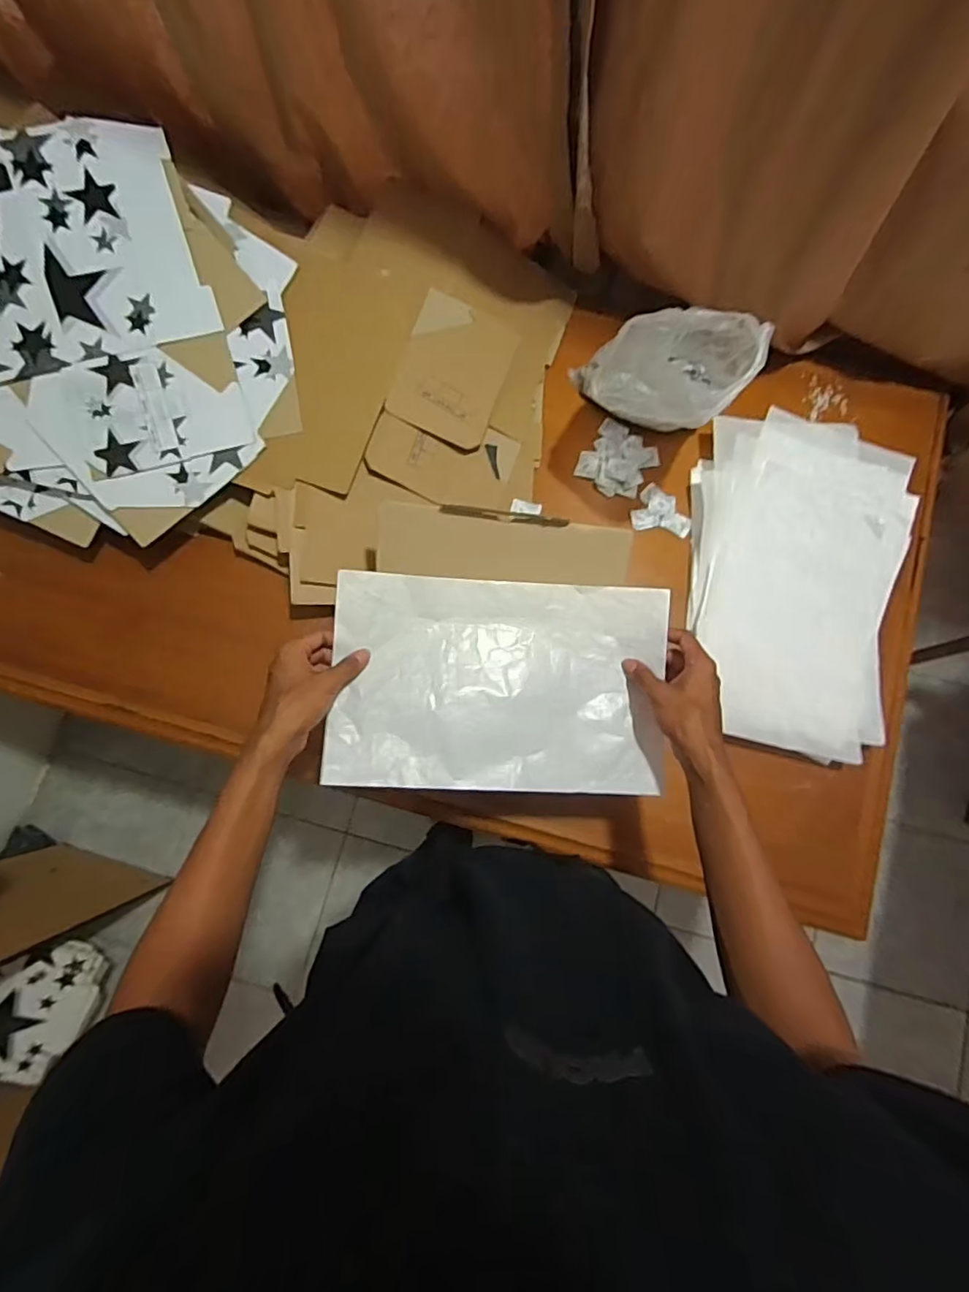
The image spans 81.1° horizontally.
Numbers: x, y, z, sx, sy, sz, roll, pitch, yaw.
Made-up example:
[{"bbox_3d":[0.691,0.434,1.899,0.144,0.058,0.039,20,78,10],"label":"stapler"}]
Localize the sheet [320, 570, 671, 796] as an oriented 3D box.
[{"bbox_3d":[0.017,0.038,0.575,0.329,0.041,0.210,3,81,-1],"label":"sheet"}]

